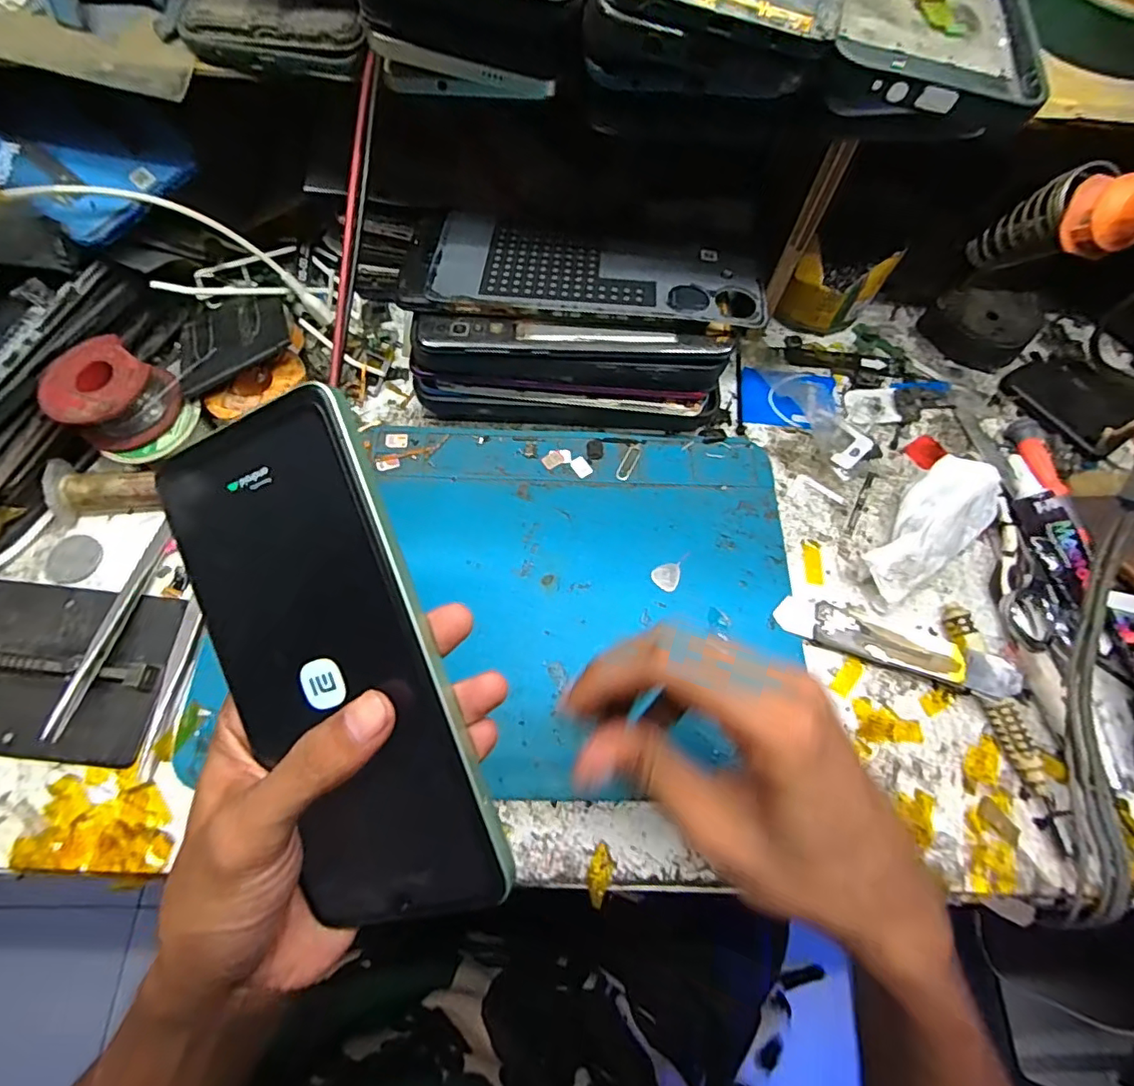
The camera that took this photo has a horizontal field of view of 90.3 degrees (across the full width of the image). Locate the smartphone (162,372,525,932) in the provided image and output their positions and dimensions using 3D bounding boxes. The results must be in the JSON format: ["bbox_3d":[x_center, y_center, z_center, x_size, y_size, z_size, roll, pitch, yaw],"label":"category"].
[{"bbox_3d":[-0.076,0.040,0.179,0.077,0.008,0.161,-19,92,19],"label":"smartphone"}]

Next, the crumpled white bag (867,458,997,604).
[{"bbox_3d":[0.196,-0.007,0.308,0.095,0.030,0.043,-37,73,-17],"label":"crumpled white bag"}]

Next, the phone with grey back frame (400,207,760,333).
[{"bbox_3d":[0.008,-0.140,0.286,0.178,0.013,0.067,6,67,0],"label":"phone with grey back frame"}]

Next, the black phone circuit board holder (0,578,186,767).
[{"bbox_3d":[-0.250,0.057,0.265,0.117,0.019,0.079,6,66,0],"label":"black phone circuit board holder"}]

